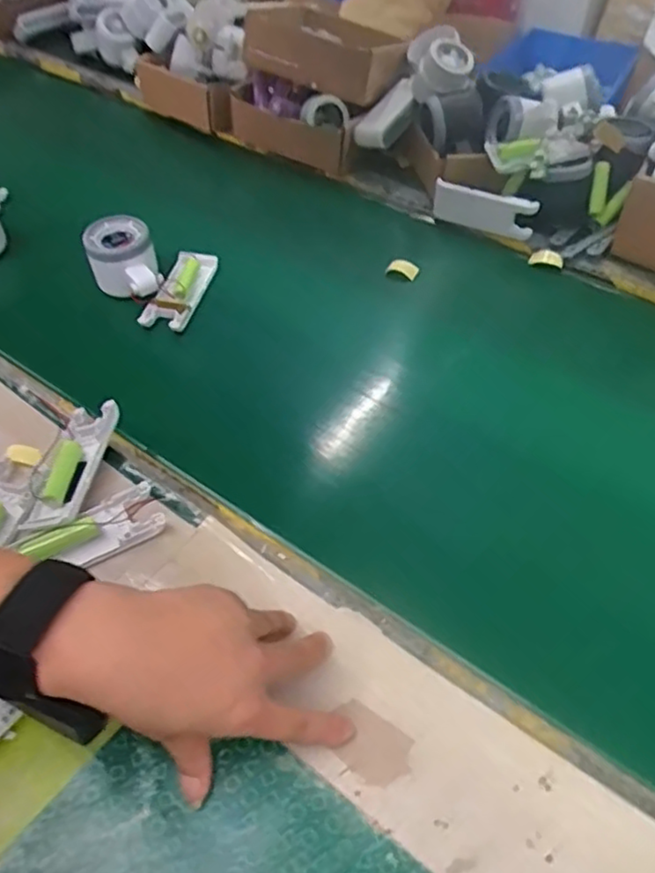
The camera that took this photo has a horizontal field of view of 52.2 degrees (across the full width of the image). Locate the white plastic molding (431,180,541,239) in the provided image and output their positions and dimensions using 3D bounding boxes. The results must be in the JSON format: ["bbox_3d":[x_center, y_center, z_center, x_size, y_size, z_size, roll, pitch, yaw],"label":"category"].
[{"bbox_3d":[0.156,-0.226,0.670,0.101,0.040,0.008,23,53,18],"label":"white plastic molding"}]

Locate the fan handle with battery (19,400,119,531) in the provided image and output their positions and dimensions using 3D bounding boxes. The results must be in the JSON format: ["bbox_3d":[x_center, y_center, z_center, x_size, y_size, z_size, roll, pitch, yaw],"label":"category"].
[{"bbox_3d":[-0.176,0.020,0.462,0.038,0.023,0.102,7,51,7],"label":"fan handle with battery"}]

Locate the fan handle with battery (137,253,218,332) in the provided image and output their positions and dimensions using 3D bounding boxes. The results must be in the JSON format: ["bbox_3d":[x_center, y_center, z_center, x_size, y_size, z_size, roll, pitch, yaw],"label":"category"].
[{"bbox_3d":[-0.133,-0.135,0.608,0.038,0.023,0.095,11,50,9],"label":"fan handle with battery"}]

